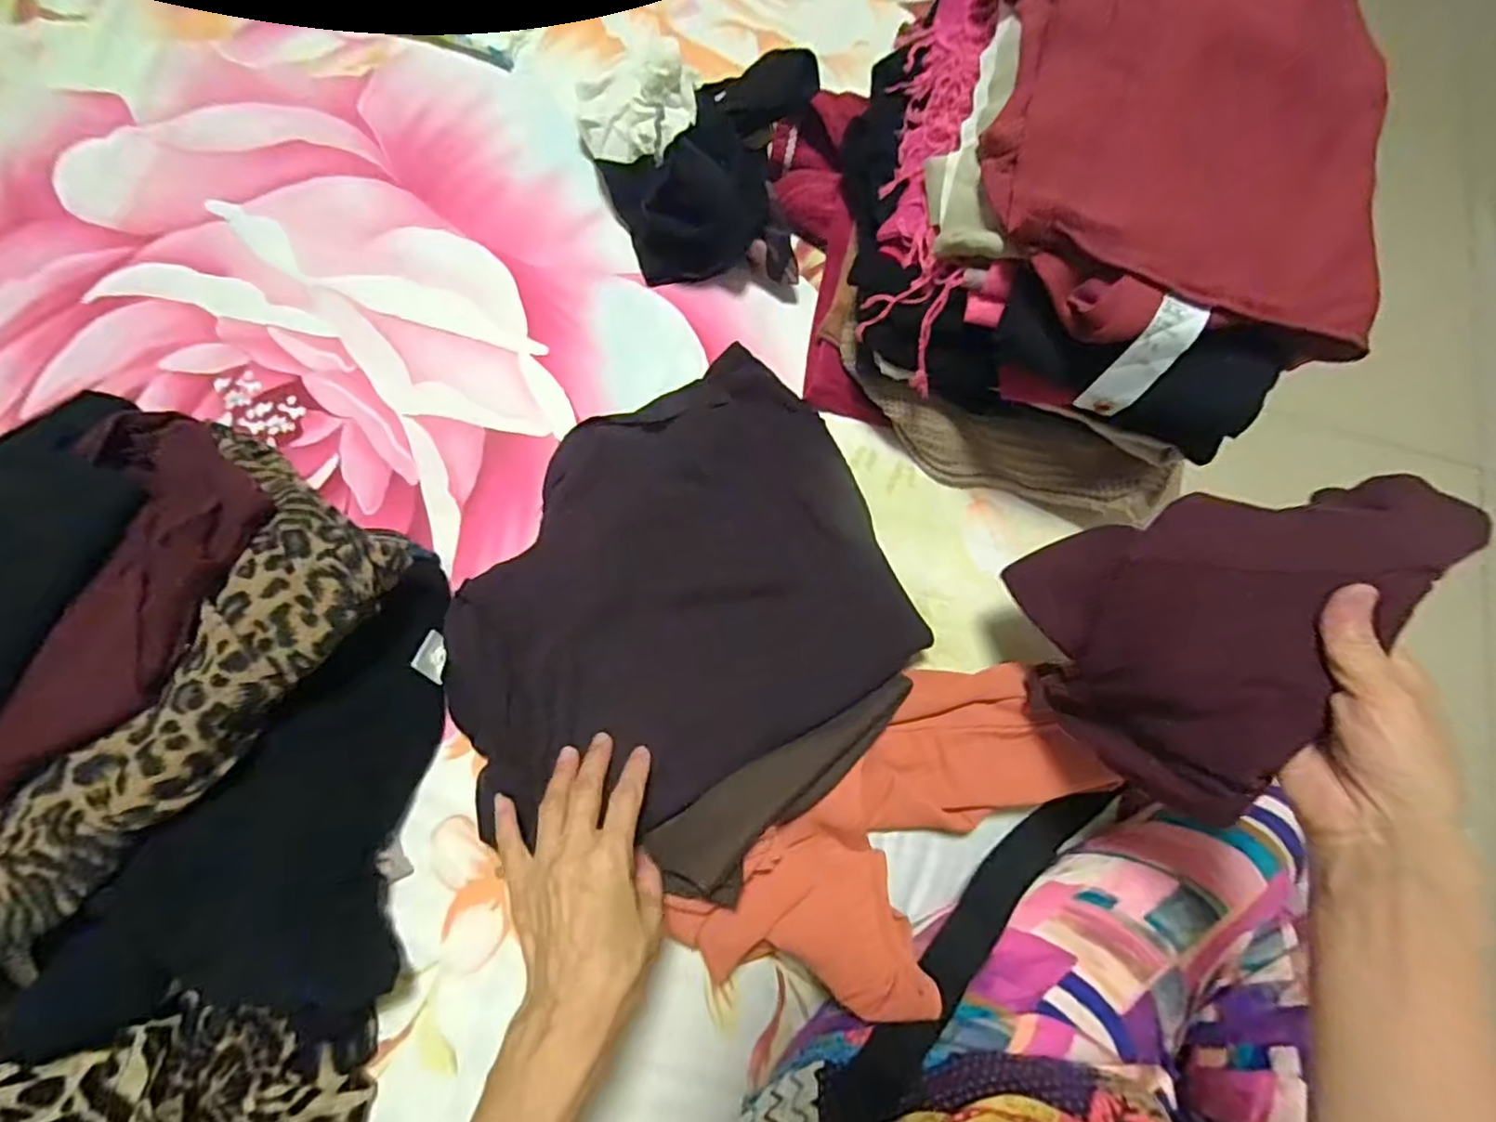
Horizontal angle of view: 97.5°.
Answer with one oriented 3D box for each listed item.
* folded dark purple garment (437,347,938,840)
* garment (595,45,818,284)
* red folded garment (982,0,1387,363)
[{"bbox_3d":[-0.060,0.018,0.470,0.324,0.018,0.272,-28,75,-11],"label":"folded dark purple garment"},{"bbox_3d":[-0.037,-0.316,0.536,0.163,0.103,0.134,5,74,-2],"label":"garment"},{"bbox_3d":[0.275,-0.298,0.400,0.225,0.066,0.336,10,71,2],"label":"red folded garment"}]

